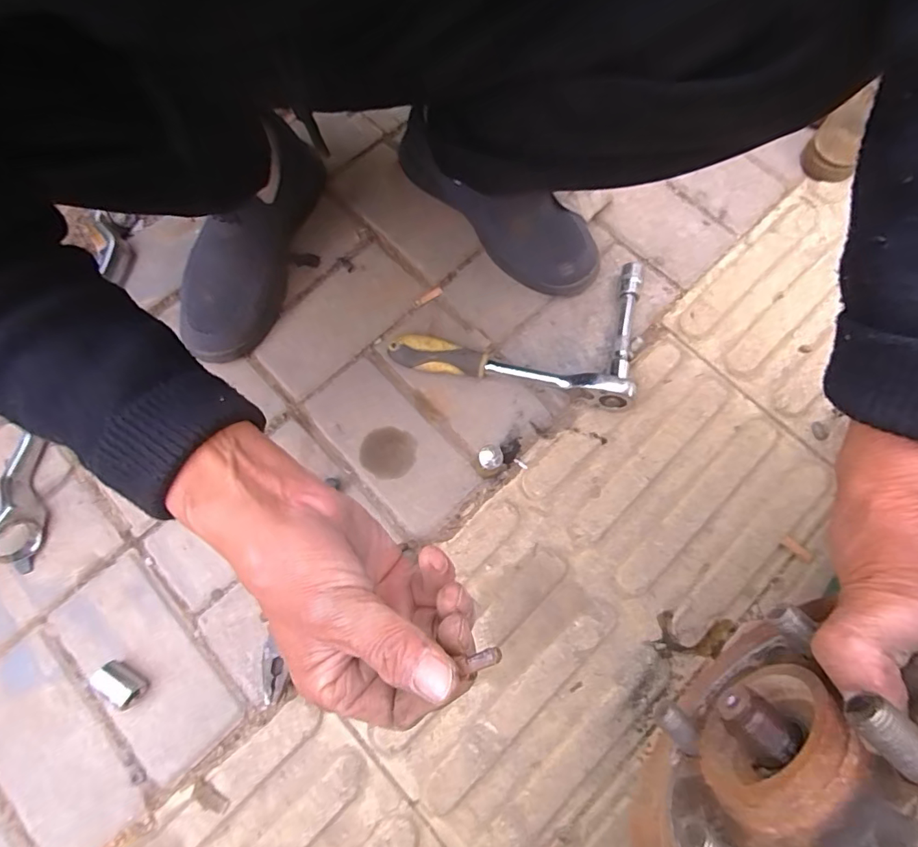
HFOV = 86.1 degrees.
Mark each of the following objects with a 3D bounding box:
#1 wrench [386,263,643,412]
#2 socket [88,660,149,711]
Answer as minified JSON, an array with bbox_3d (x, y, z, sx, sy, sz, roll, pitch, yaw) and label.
[{"bbox_3d":[0.064,-0.118,0.525,0.249,0.050,0.168,12,74,3],"label":"wrench"},{"bbox_3d":[-0.300,0.230,0.437,0.045,0.024,0.023,33,76,9],"label":"socket"}]

